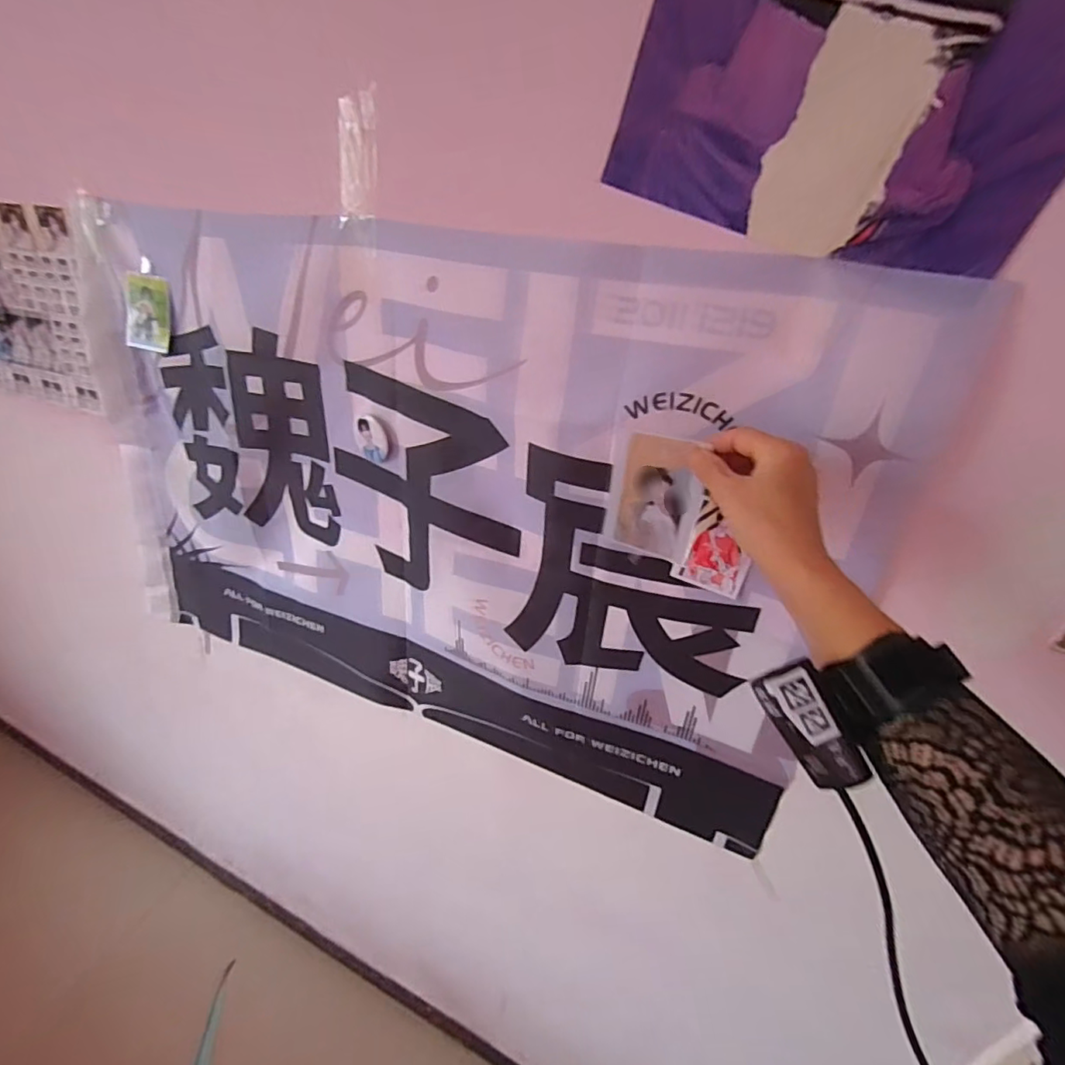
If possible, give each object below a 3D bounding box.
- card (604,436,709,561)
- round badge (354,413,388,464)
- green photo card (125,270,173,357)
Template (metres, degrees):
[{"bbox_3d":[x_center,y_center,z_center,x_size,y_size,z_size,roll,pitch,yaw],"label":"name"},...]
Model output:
[{"bbox_3d":[0.101,-0.030,0.456,0.073,0.100,0.007,21,24,28],"label":"card"},{"bbox_3d":[-0.186,-0.108,0.638,0.047,0.051,0.011,26,33,30],"label":"round badge"},{"bbox_3d":[-0.488,-0.278,0.702,0.069,0.090,0.010,16,18,8],"label":"green photo card"}]

